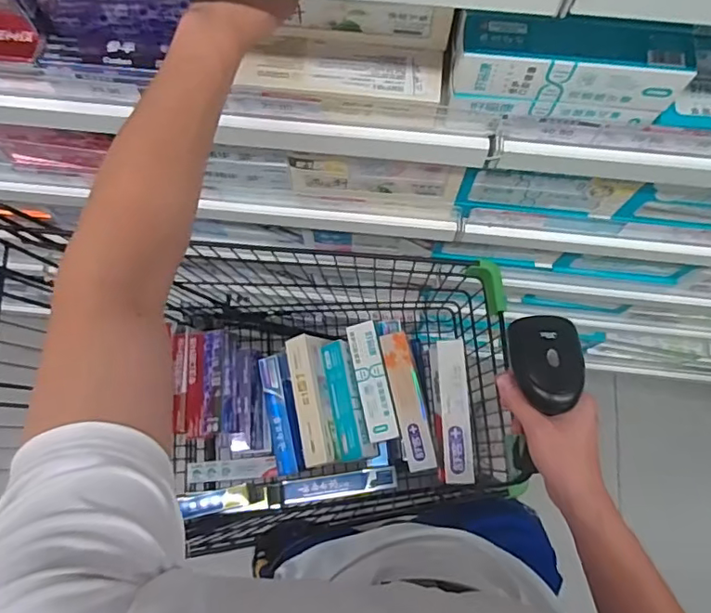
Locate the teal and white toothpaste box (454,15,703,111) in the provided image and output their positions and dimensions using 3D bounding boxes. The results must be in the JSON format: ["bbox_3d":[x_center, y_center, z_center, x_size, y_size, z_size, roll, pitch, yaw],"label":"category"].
[{"bbox_3d":[0.203,-0.234,0.519,0.209,0.062,0.051,6,75,3],"label":"teal and white toothpaste box"}]

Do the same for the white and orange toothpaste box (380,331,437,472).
[{"bbox_3d":[0.089,0.159,0.921,0.046,0.028,0.227,-12,75,-2],"label":"white and orange toothpaste box"}]

